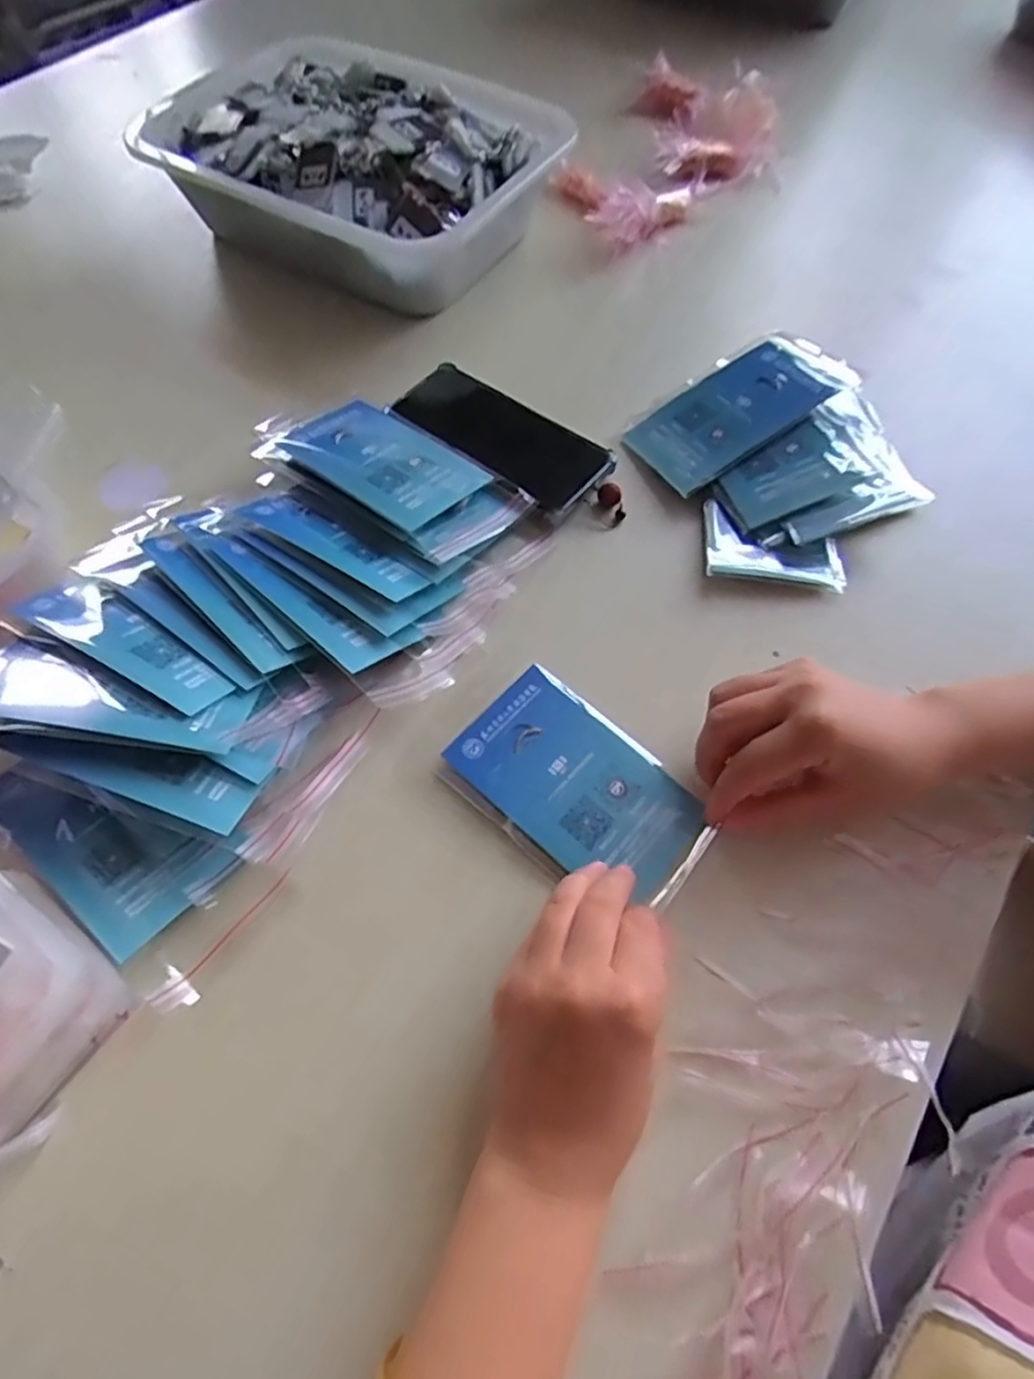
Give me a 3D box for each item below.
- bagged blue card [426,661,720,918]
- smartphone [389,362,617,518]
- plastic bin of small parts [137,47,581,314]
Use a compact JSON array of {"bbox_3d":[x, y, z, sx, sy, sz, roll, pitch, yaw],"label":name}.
[{"bbox_3d":[0.035,0.055,0.381,0.141,0.007,0.090,37,68,18],"label":"bagged blue card"},{"bbox_3d":[-0.014,-0.188,0.497,0.164,0.010,0.072,35,67,17],"label":"smartphone"},{"bbox_3d":[-0.138,-0.455,0.602,0.318,0.084,0.234,29,66,14],"label":"plastic bin of small parts"}]

